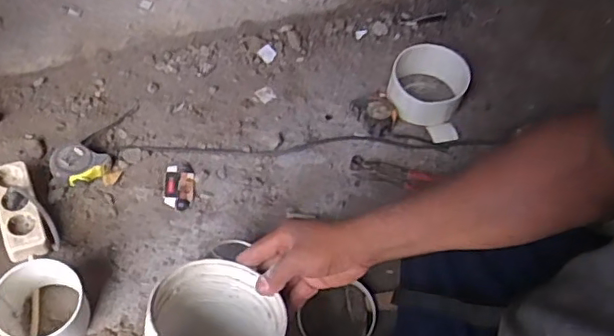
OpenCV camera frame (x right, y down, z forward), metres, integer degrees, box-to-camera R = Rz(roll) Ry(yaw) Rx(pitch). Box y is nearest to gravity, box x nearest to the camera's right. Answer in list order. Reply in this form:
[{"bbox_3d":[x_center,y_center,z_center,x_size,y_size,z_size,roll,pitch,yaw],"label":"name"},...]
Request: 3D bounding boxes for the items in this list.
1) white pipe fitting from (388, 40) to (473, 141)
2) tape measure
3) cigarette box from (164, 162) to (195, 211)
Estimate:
[{"bbox_3d":[0.232,-0.150,1.090,0.151,0.096,0.148,16,57,6],"label":"white pipe fitting"},{"bbox_3d":[-0.387,-0.003,0.968,0.095,0.046,0.070,9,57,1],"label":"tape measure"},{"bbox_3d":[-0.219,0.028,0.979,0.048,0.014,0.095,1,57,-4],"label":"cigarette box"}]

